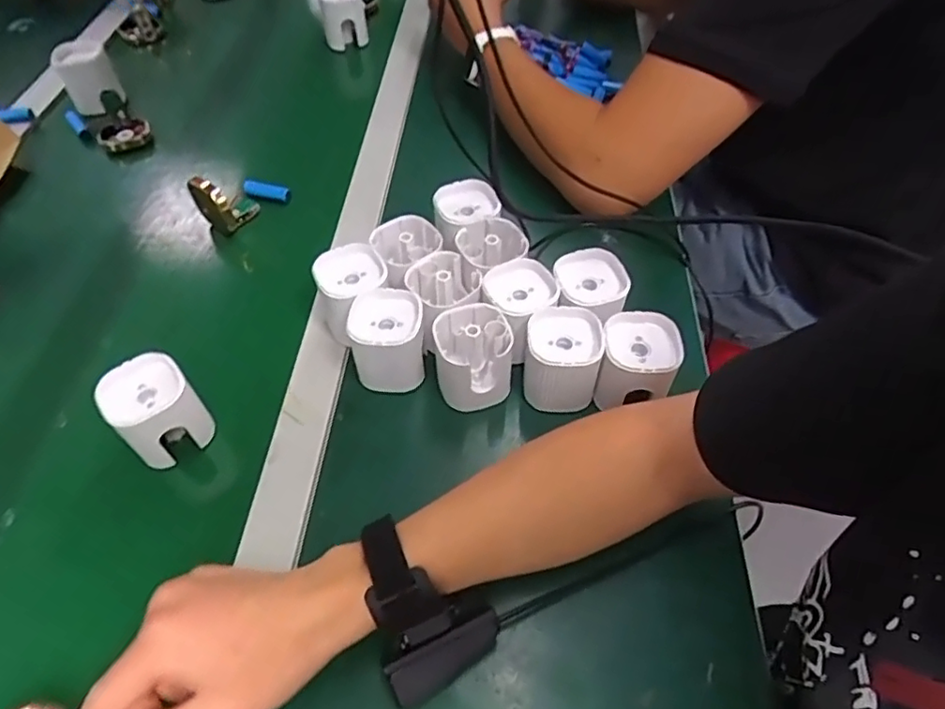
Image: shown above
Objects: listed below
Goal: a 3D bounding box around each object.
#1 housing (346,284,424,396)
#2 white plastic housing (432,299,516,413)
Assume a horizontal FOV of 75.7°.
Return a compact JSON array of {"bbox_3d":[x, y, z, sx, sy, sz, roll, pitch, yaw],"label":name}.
[{"bbox_3d":[-0.066,-0.008,0.474,0.056,0.063,0.059,-4,51,-3],"label":"housing"},{"bbox_3d":[0.001,0.001,0.467,0.058,0.063,0.055,-6,51,-5],"label":"white plastic housing"}]

